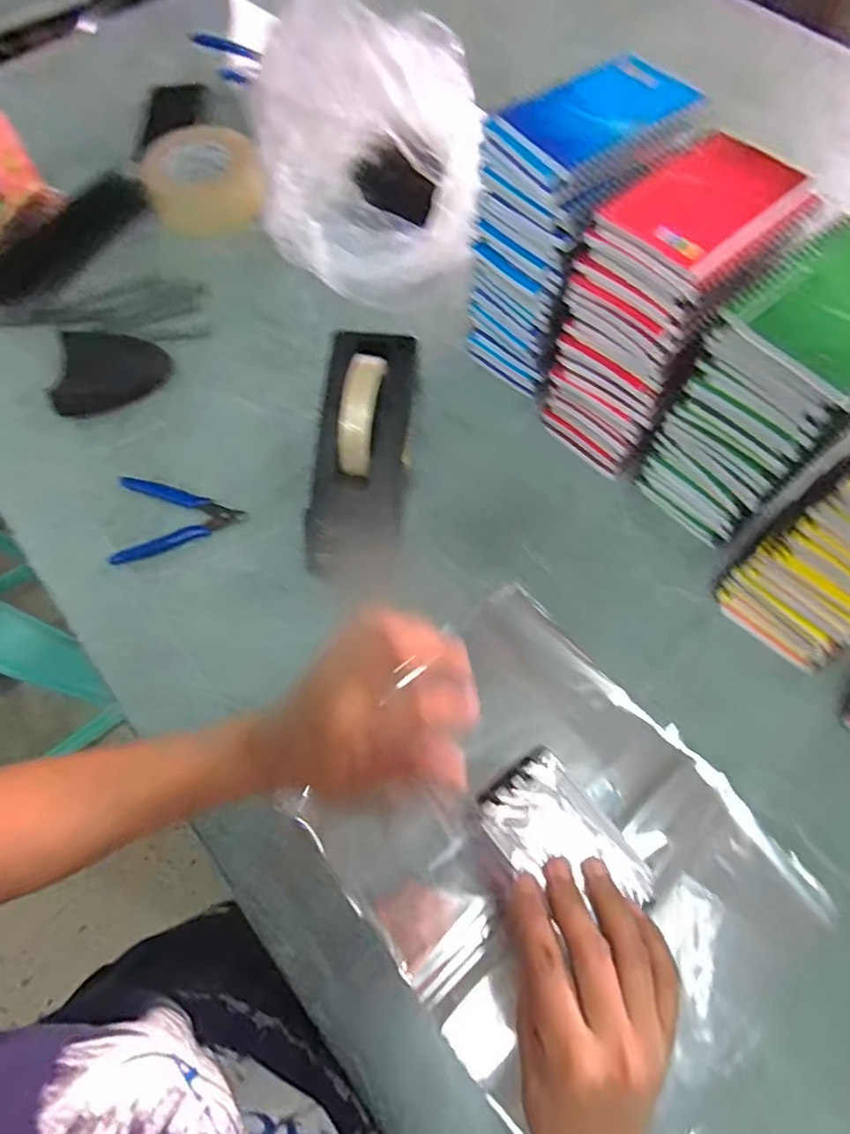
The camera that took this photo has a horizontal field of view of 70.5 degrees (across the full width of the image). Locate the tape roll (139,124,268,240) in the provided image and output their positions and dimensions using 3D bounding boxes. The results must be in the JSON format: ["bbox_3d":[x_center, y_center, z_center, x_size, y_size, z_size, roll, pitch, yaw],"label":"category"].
[{"bbox_3d":[-0.261,-0.459,0.716,0.133,0.049,0.129,-1,67,2],"label":"tape roll"}]

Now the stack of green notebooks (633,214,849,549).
[{"bbox_3d":[0.266,-0.121,0.457,0.128,0.210,0.106,-34,69,-12],"label":"stack of green notebooks"}]

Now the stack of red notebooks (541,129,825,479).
[{"bbox_3d":[0.191,-0.203,0.494,0.110,0.212,0.148,39,73,17],"label":"stack of red notebooks"}]

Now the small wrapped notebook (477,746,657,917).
[{"bbox_3d":[0.072,0.147,0.320,0.057,0.010,0.087,-34,70,-12],"label":"small wrapped notebook"}]

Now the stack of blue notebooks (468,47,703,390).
[{"bbox_3d":[0.123,-0.284,0.535,0.150,0.221,0.108,-37,70,-13],"label":"stack of blue notebooks"}]

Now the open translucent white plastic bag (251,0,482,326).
[{"bbox_3d":[-0.060,-0.417,0.623,0.237,0.171,0.285,-9,67,-2],"label":"open translucent white plastic bag"}]

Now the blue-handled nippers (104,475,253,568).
[{"bbox_3d":[-0.230,-0.054,0.556,0.121,0.010,0.083,-14,67,-4],"label":"blue-handled nippers"}]

